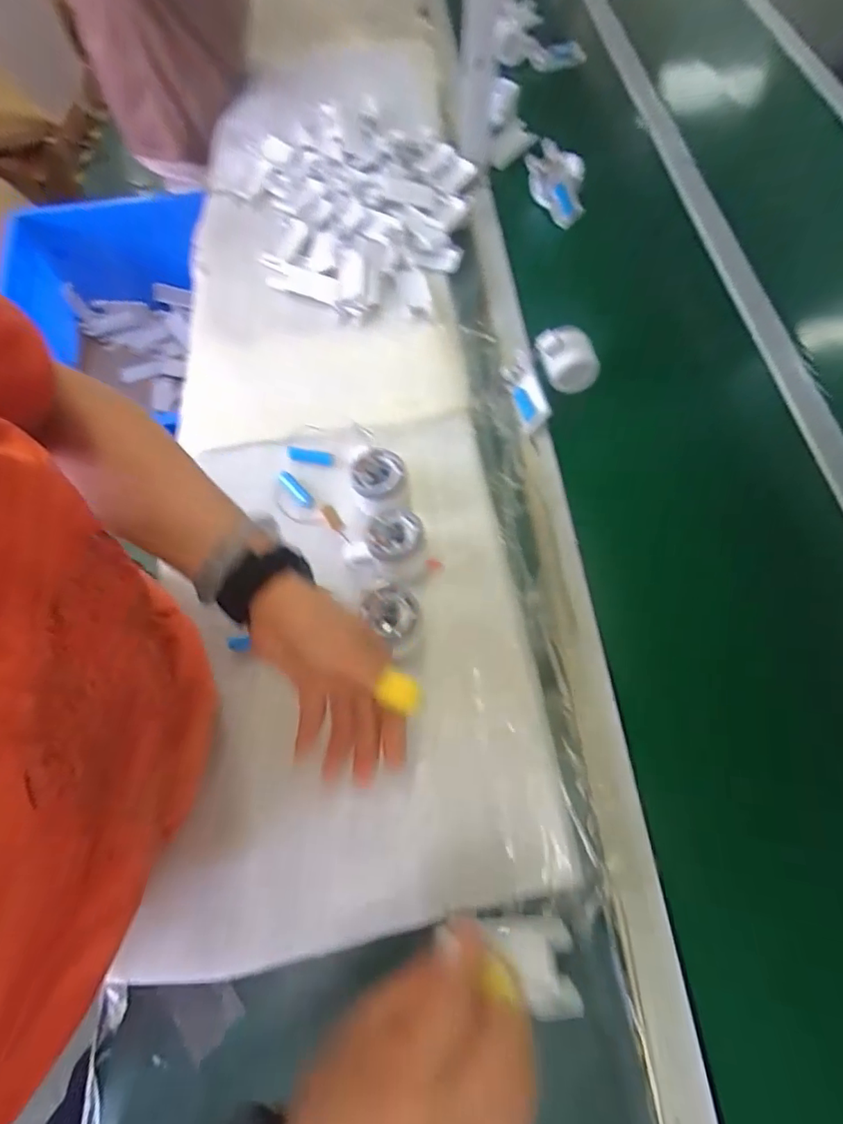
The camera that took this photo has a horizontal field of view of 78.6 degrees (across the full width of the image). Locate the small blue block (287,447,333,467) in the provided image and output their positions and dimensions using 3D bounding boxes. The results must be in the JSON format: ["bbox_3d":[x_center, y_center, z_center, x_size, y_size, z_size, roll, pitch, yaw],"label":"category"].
[{"bbox_3d":[-0.130,-0.123,0.595,0.053,0.004,0.016,15,63,5],"label":"small blue block"}]

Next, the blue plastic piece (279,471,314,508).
[{"bbox_3d":[-0.139,-0.081,0.573,0.013,0.008,0.056,-38,70,-19],"label":"blue plastic piece"}]

